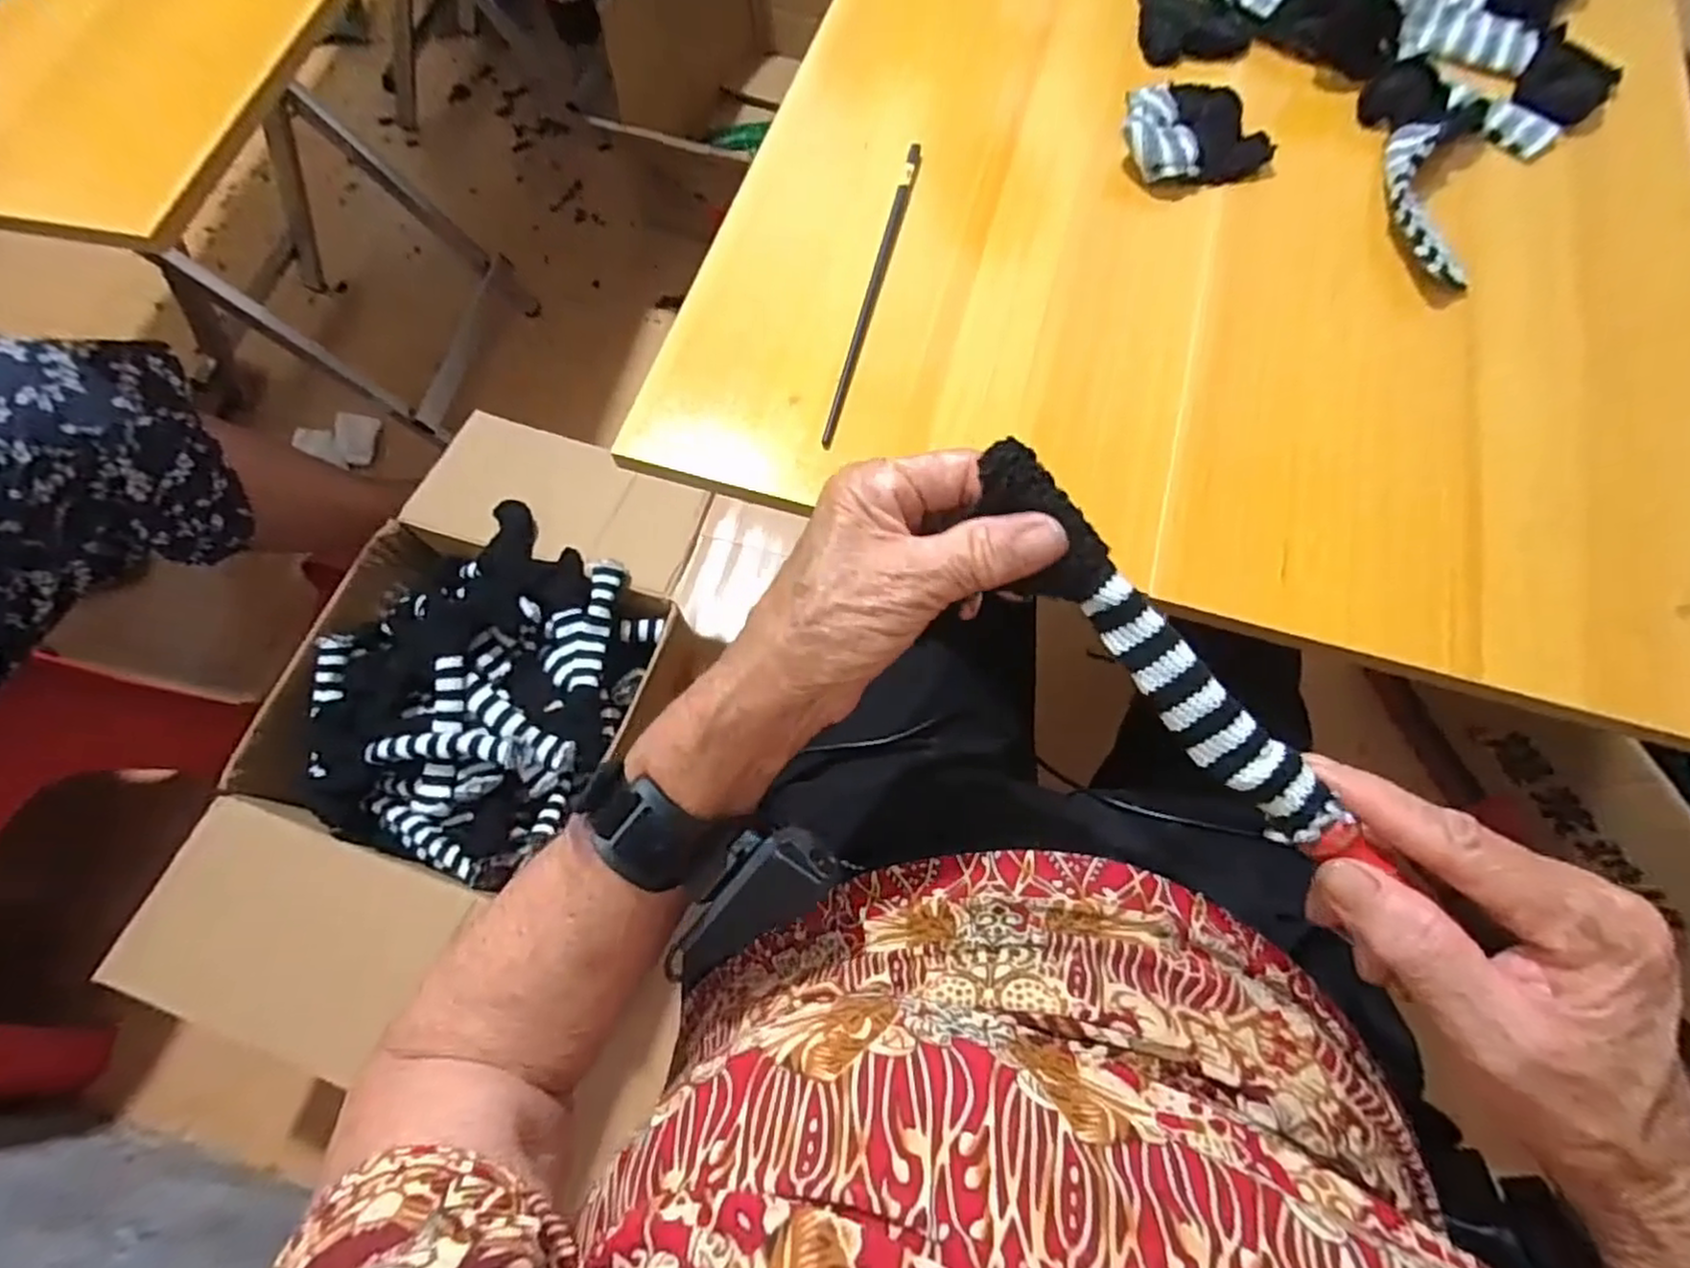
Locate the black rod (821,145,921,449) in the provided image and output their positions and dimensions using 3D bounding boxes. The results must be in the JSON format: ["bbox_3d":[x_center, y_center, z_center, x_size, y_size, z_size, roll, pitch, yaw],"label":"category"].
[{"bbox_3d":[0.018,-0.211,0.434,0.008,0.009,0.234,13,70,5],"label":"black rod"}]

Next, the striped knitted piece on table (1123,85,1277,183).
[{"bbox_3d":[0.225,-0.332,0.472,0.094,0.023,0.078,-12,70,-5],"label":"striped knitted piece on table"}]

